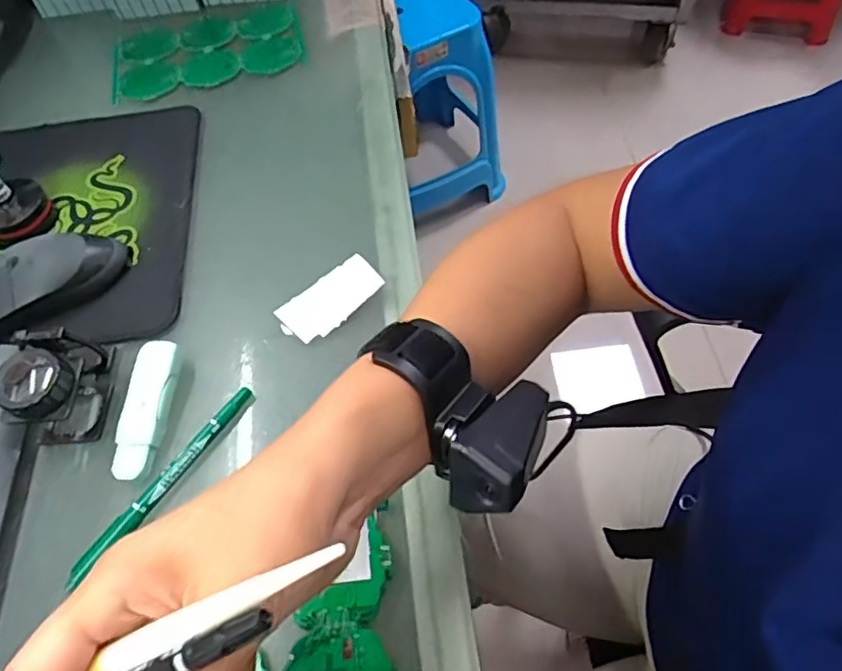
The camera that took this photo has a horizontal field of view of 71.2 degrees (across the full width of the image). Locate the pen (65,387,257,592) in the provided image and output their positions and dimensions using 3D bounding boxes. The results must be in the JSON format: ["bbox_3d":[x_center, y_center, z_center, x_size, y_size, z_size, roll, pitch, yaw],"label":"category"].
[{"bbox_3d":[-0.147,0.085,0.345,0.015,0.015,0.137,32,65,21],"label":"pen"}]

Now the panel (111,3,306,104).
[{"bbox_3d":[-0.216,-0.289,0.588,0.188,0.005,0.123,-13,58,-4],"label":"panel"}]

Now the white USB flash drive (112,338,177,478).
[{"bbox_3d":[-0.168,0.045,0.364,0.024,0.018,0.086,0,58,4],"label":"white USB flash drive"}]

